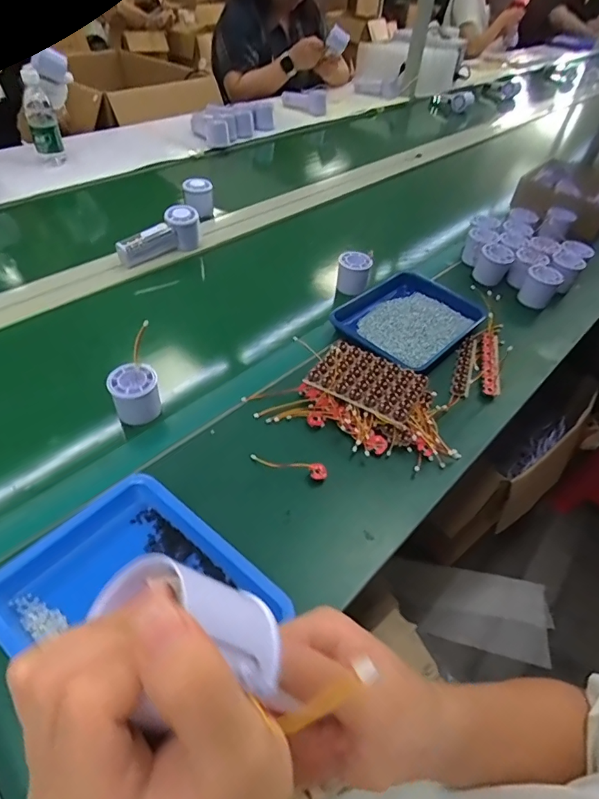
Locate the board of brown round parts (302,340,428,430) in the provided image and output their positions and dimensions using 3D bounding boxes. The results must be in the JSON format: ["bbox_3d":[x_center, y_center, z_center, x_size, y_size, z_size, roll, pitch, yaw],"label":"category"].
[{"bbox_3d":[0.088,-0.026,0.593,0.131,0.010,0.100,26,46,18],"label":"board of brown round parts"}]

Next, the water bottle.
[{"bbox_3d":[-0.569,-0.624,1.034,0.061,0.162,0.074,-14,49,-18],"label":"water bottle"}]

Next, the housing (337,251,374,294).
[{"bbox_3d":[0.091,-0.215,0.796,0.054,0.051,0.054,9,45,4],"label":"housing"}]

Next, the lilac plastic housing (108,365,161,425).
[{"bbox_3d":[-0.197,-0.006,0.564,0.052,0.057,0.048,-18,50,-21],"label":"lilac plastic housing"}]

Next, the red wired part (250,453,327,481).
[{"bbox_3d":[-0.012,0.070,0.520,0.087,0.011,0.020,13,46,7],"label":"red wired part"}]

